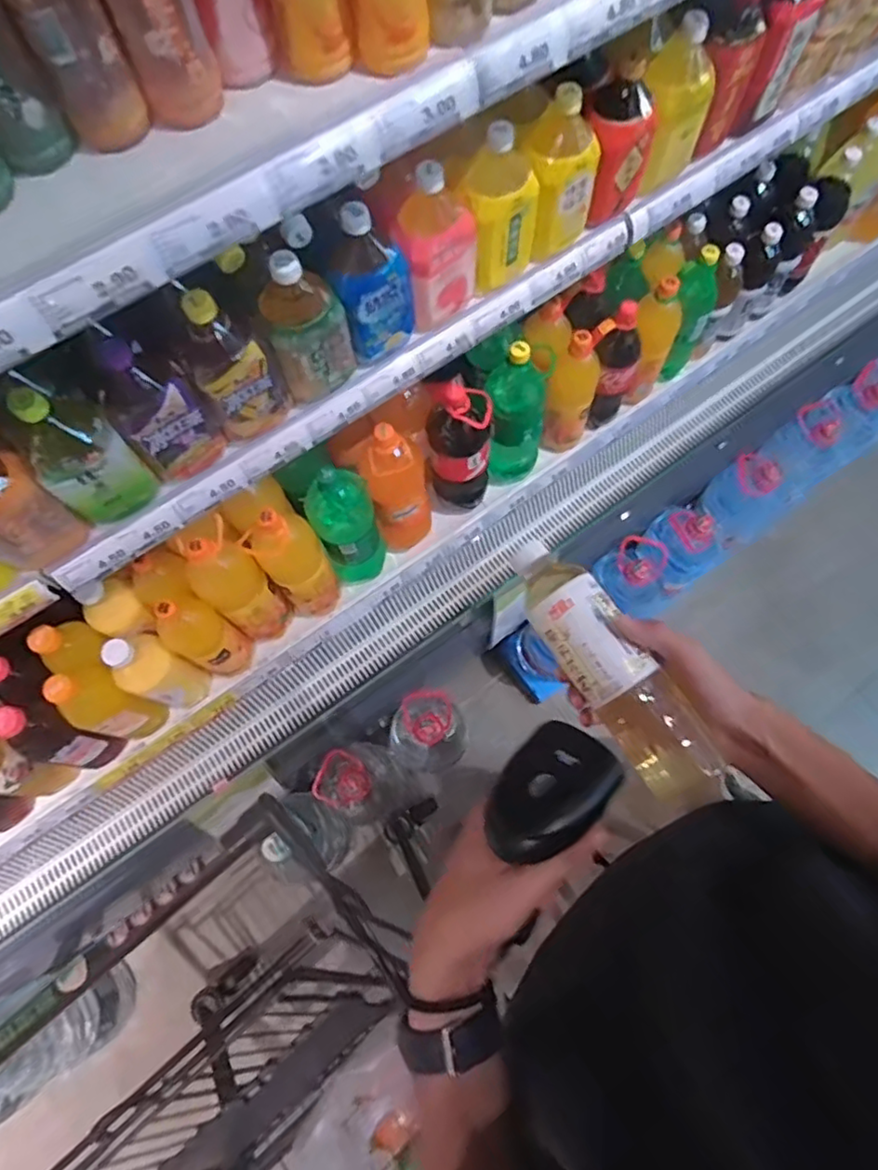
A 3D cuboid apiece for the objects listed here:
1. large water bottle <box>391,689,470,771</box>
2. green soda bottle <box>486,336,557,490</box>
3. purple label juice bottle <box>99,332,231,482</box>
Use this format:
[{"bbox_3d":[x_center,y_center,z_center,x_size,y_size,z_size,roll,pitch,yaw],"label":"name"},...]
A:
[{"bbox_3d":[-0.018,0.306,1.303,0.161,0.319,0.134,-7,70,-1],"label":"large water bottle"},{"bbox_3d":[0.132,-0.289,1.083,0.107,0.321,0.097,6,71,4],"label":"green soda bottle"},{"bbox_3d":[-0.323,-0.198,0.710,0.082,0.180,0.090,40,76,14],"label":"purple label juice bottle"}]

